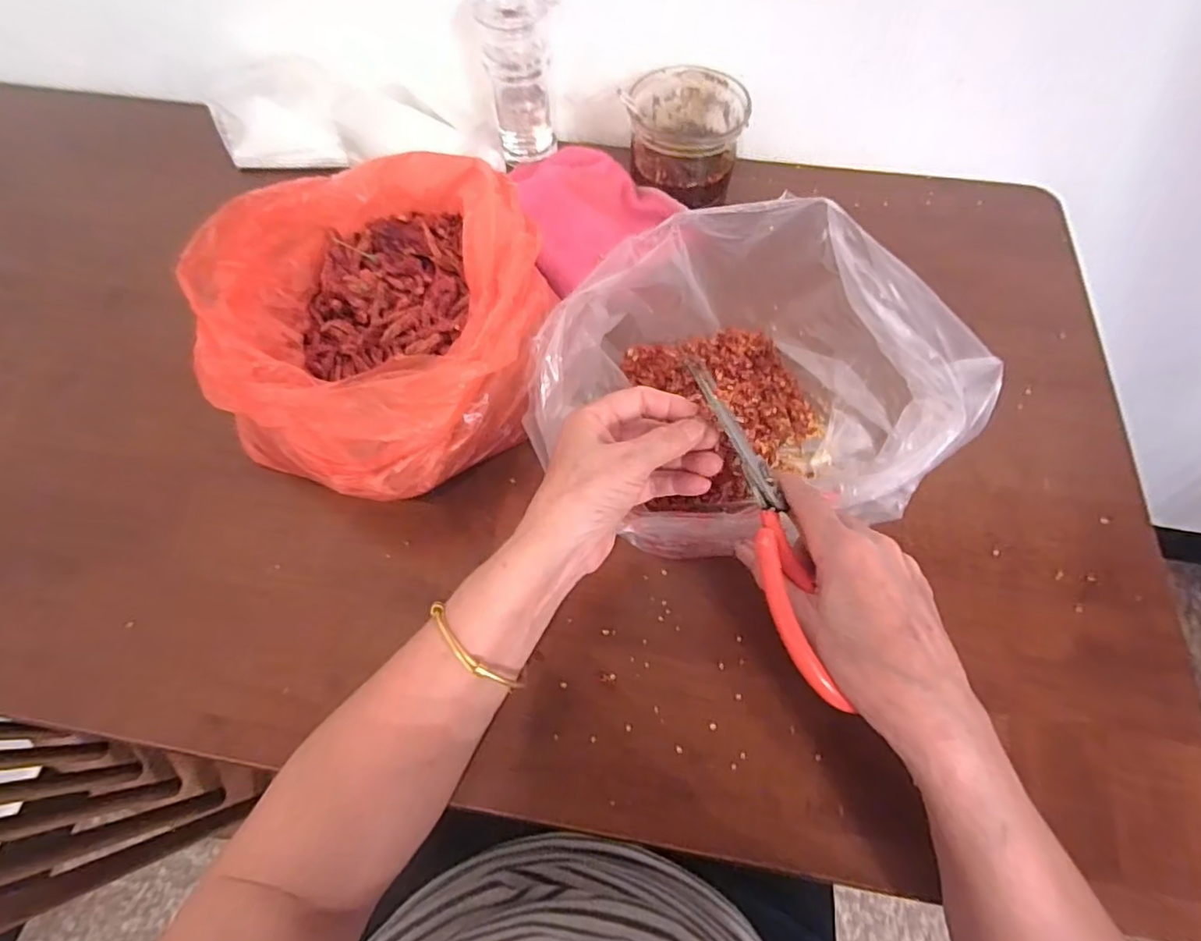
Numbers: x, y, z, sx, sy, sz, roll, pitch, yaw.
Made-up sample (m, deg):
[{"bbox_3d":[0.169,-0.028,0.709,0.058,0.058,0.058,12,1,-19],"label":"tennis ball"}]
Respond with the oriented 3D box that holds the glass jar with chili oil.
[{"bbox_3d":[0.077,-0.308,0.527,0.099,0.077,0.091,0,62,1],"label":"glass jar with chili oil"}]

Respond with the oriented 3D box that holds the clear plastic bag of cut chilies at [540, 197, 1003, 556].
[{"bbox_3d":[0.084,-0.060,0.383,0.243,0.123,0.185,-8,62,-3],"label":"clear plastic bag of cut chilies"}]

